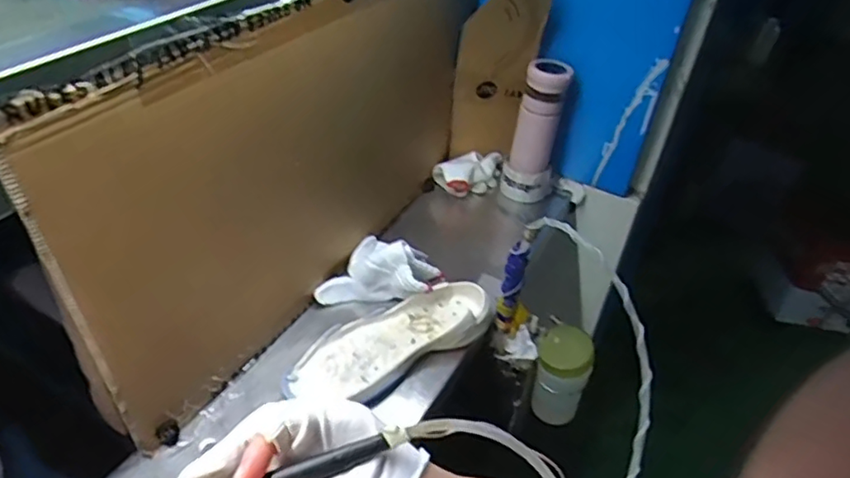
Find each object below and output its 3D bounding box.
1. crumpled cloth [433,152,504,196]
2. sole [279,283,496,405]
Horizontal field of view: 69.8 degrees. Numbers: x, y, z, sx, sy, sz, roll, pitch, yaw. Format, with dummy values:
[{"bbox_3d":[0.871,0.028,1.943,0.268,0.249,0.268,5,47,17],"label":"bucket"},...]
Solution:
[{"bbox_3d":[0.079,-0.116,1.056,0.128,0.049,0.066,-22,46,-30],"label":"crumpled cloth"},{"bbox_3d":[-0.040,0.128,0.750,0.275,0.040,0.102,-21,46,-28],"label":"sole"}]

